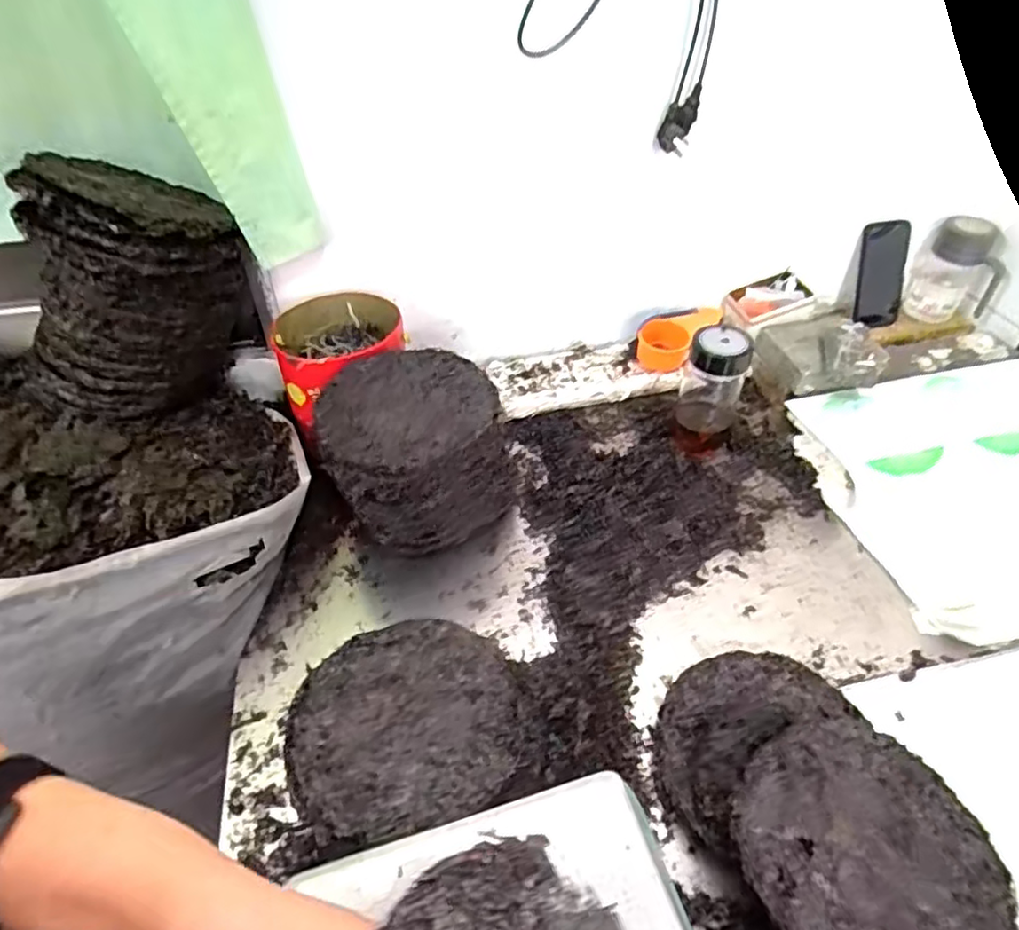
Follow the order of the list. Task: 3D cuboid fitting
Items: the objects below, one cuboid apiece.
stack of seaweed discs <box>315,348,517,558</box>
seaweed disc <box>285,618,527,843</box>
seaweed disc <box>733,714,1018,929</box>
[{"bbox_3d":[-0.112,-0.005,0.781,0.209,0.178,0.199,-17,47,-16],"label":"stack of seaweed discs"},{"bbox_3d":[-0.093,0.230,0.587,0.202,0.014,0.186,0,44,0],"label":"seaweed disc"},{"bbox_3d":[0.280,0.300,0.504,0.192,0.012,0.192,0,44,0],"label":"seaweed disc"}]

